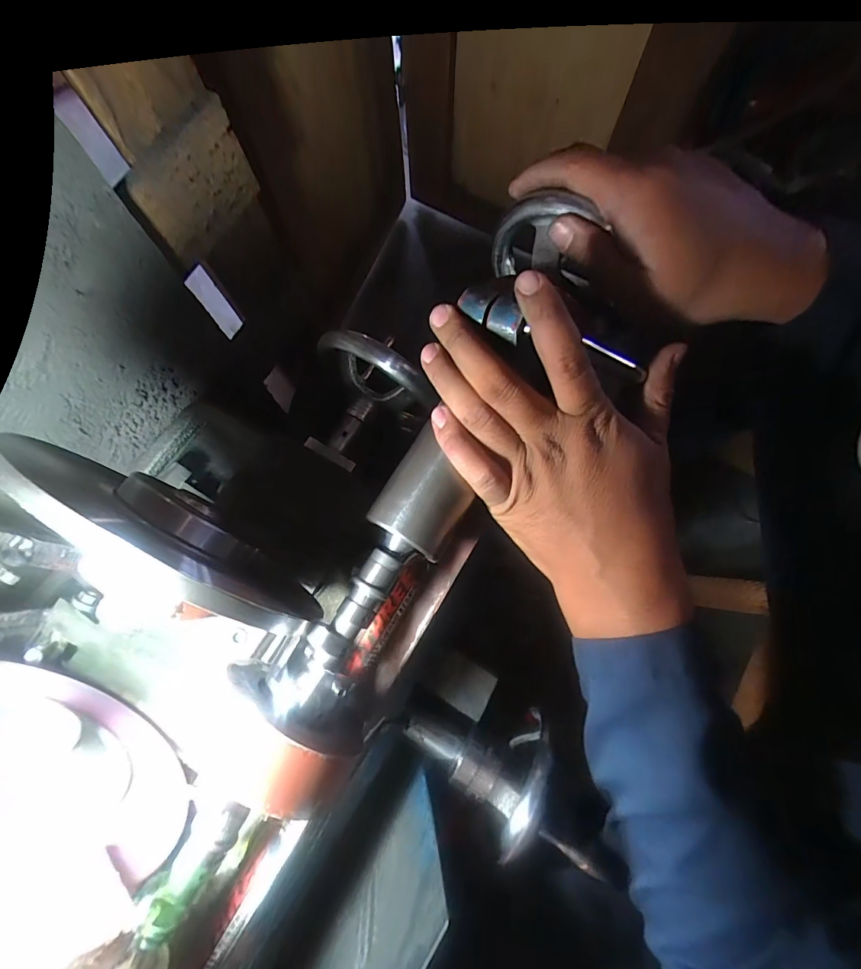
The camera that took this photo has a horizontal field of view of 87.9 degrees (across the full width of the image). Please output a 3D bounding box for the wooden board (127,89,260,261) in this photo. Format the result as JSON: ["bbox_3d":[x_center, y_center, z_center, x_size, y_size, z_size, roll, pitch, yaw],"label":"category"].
[{"bbox_3d":[-0.230,-0.294,0.439,0.016,0.093,0.122,33,76,8],"label":"wooden board"}]

